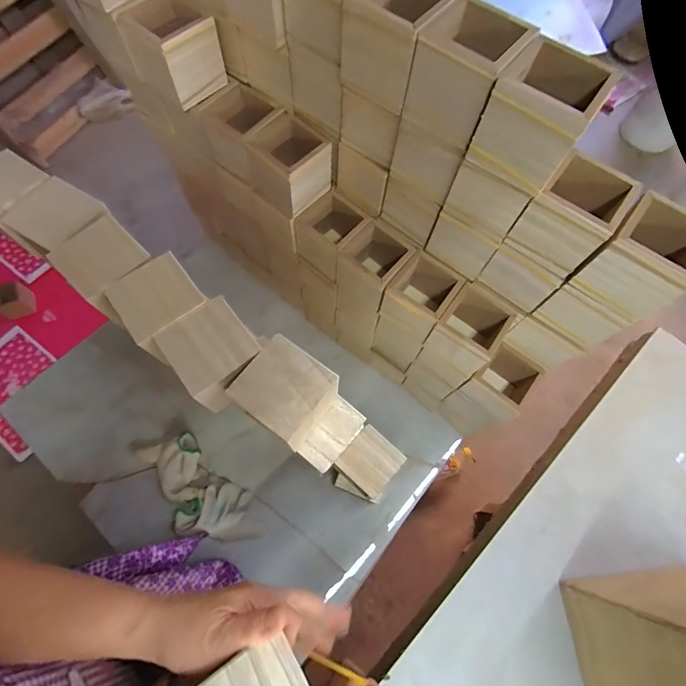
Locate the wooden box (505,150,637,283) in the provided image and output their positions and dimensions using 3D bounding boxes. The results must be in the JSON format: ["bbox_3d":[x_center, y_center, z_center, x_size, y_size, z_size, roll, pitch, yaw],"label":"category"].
[{"bbox_3d":[0.274,-0.155,0.460,0.091,0.085,0.091,38,72,11],"label":"wooden box"}]

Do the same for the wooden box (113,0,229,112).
[{"bbox_3d":[-0.237,-0.419,0.552,0.100,0.102,0.097,37,72,11],"label":"wooden box"}]

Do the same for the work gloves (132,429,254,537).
[{"bbox_3d":[-0.313,0.287,0.777,0.262,0.040,0.130,39,72,11],"label":"work gloves"}]

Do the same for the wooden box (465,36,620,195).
[{"bbox_3d":[0.197,-0.226,0.388,0.098,0.091,0.086,33,71,9],"label":"wooden box"}]

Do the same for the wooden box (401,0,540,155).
[{"bbox_3d":[0.135,-0.290,0.415,0.092,0.093,0.091,38,72,11],"label":"wooden box"}]

